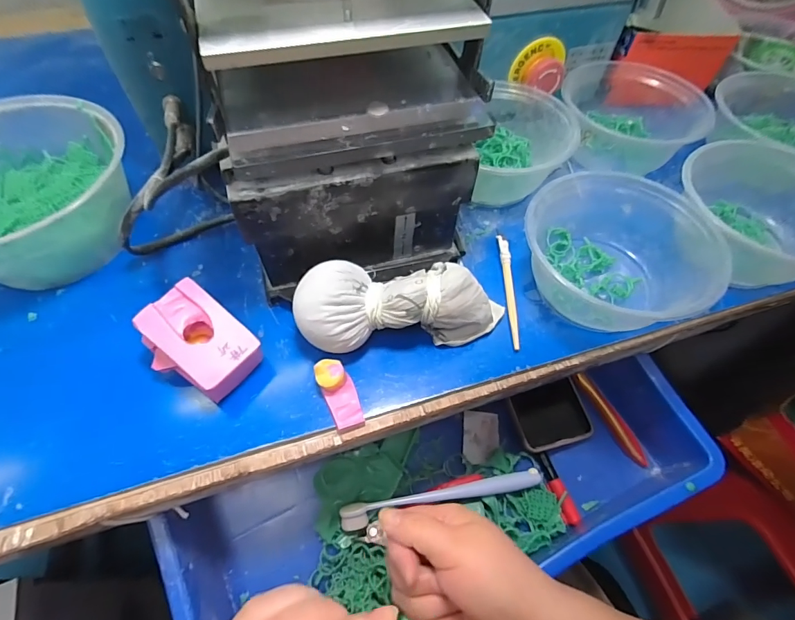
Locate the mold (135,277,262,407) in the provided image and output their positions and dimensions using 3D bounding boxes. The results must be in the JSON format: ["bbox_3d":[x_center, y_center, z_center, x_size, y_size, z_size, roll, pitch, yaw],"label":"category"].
[{"bbox_3d":[-0.134,0.024,0.278,0.076,0.026,0.052,41,63,5],"label":"mold"}]

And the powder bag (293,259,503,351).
[{"bbox_3d":[0.005,-0.004,0.294,0.150,0.054,0.054,-7,59,-6],"label":"powder bag"}]

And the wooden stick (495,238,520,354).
[{"bbox_3d":[0.092,-0.017,0.332,0.010,0.011,0.106,1,58,-2],"label":"wooden stick"}]

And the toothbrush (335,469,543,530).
[{"bbox_3d":[0.040,0.170,0.372,0.181,0.020,0.019,-9,59,-8],"label":"toothbrush"}]

